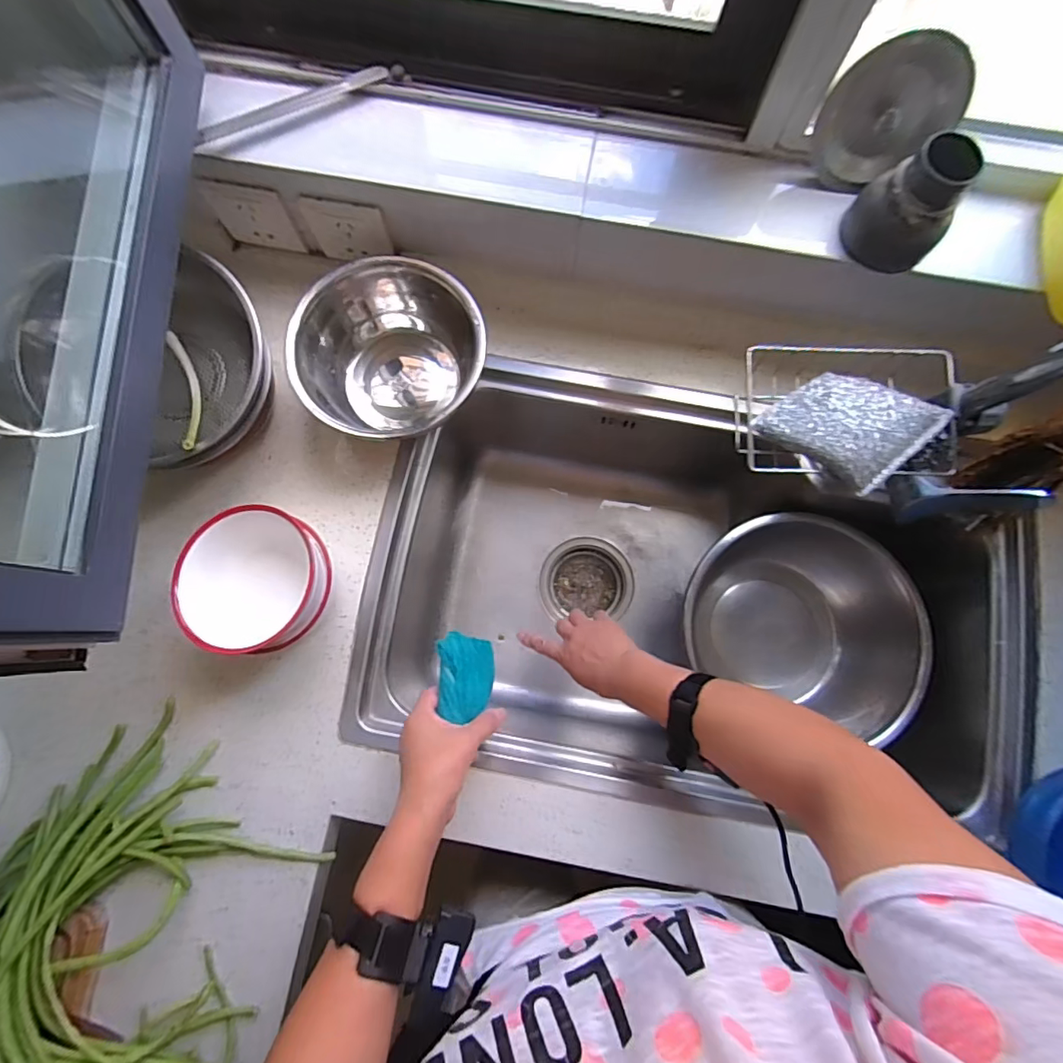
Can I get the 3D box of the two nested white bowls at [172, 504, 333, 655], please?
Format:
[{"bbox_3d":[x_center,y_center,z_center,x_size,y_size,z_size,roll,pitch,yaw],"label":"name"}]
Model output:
[{"bbox_3d":[-0.253,0.050,0.511,0.128,0.101,0.124,0,79,0],"label":"two nested white bowls"}]

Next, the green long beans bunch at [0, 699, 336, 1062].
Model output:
[{"bbox_3d":[-0.392,0.379,0.453,0.297,0.090,0.384,21,80,4],"label":"green long beans bunch"}]

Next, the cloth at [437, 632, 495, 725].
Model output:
[{"bbox_3d":[-0.063,0.137,0.505,0.049,0.046,0.075,-7,79,-2],"label":"cloth"}]

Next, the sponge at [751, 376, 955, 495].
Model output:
[{"bbox_3d":[0.259,-0.091,0.435,0.089,0.022,0.110,-45,60,6],"label":"sponge"}]

